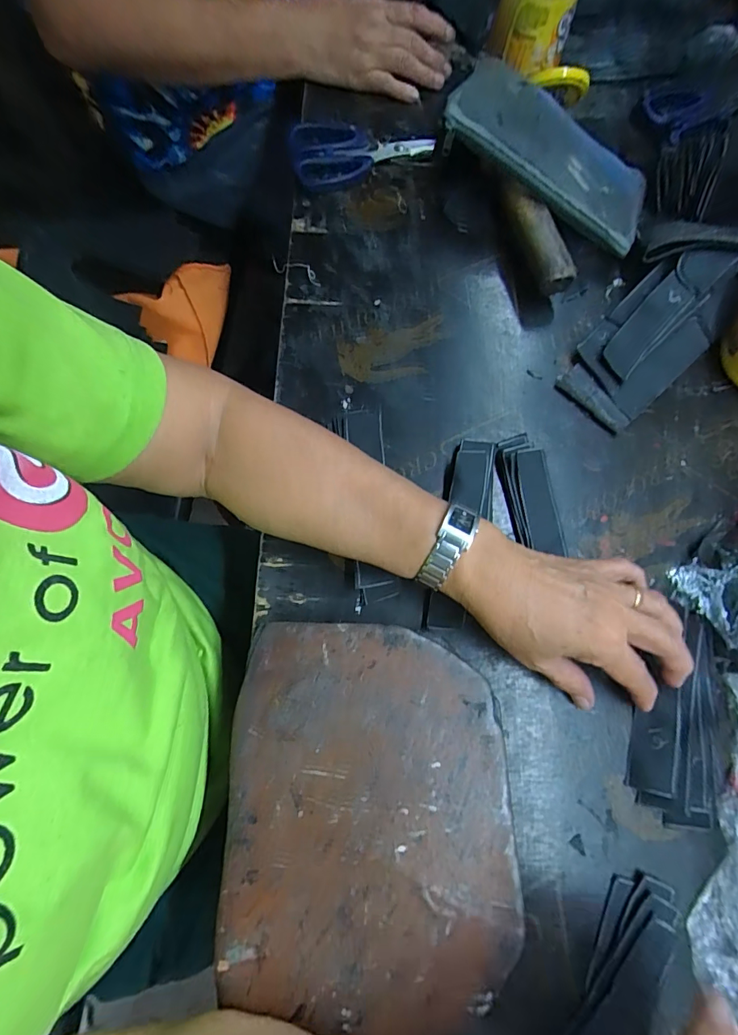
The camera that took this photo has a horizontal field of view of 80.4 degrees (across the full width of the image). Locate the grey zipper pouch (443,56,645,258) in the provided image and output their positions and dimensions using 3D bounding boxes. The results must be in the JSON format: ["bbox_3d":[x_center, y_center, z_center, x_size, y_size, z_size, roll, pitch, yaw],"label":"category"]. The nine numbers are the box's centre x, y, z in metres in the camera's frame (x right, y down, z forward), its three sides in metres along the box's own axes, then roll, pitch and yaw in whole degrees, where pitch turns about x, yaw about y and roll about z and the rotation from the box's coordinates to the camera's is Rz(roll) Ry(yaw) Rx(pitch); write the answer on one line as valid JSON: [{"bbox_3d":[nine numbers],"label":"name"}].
[{"bbox_3d":[0.170,-0.333,0.400,0.198,0.021,0.126,31,69,-10],"label":"grey zipper pouch"}]

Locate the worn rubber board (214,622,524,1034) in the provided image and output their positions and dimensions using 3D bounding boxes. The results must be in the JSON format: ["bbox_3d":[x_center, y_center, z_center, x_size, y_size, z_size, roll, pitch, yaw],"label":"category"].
[{"bbox_3d":[0.001,0.184,0.277,0.169,0.023,0.221,0,74,-2],"label":"worn rubber board"}]

